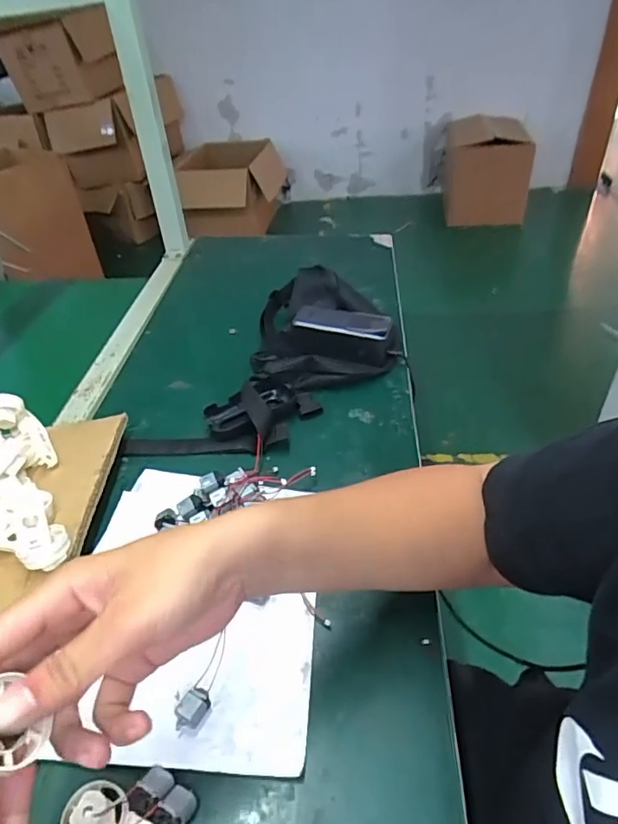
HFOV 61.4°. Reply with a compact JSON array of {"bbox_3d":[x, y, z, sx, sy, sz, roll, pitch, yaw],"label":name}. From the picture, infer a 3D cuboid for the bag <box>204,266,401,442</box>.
[{"bbox_3d":[0.011,-0.085,0.685,0.197,0.066,0.329,8,41,10],"label":"bag"}]

